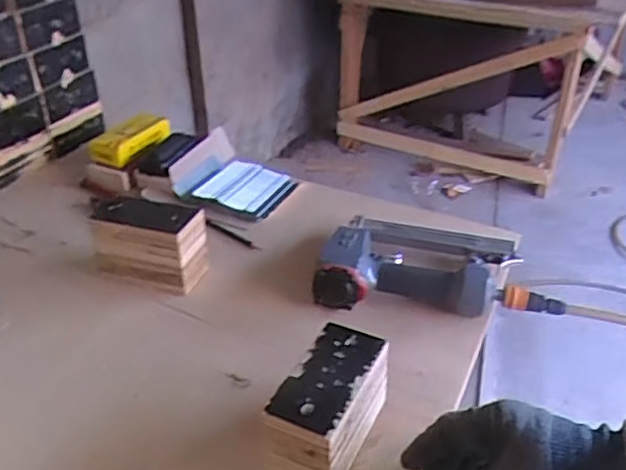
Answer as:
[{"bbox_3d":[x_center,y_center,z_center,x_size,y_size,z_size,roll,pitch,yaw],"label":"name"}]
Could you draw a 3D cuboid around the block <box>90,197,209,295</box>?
[{"bbox_3d":[-0.191,0.011,0.724,0.127,0.089,0.061,9,35,14],"label":"block"}]

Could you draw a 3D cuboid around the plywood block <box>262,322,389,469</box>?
[{"bbox_3d":[0.013,0.149,0.520,0.067,0.084,0.125,14,36,21],"label":"plywood block"}]

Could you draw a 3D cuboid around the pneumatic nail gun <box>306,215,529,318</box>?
[{"bbox_3d":[0.121,0.030,0.716,0.222,0.055,0.129,3,34,5],"label":"pneumatic nail gun"}]

